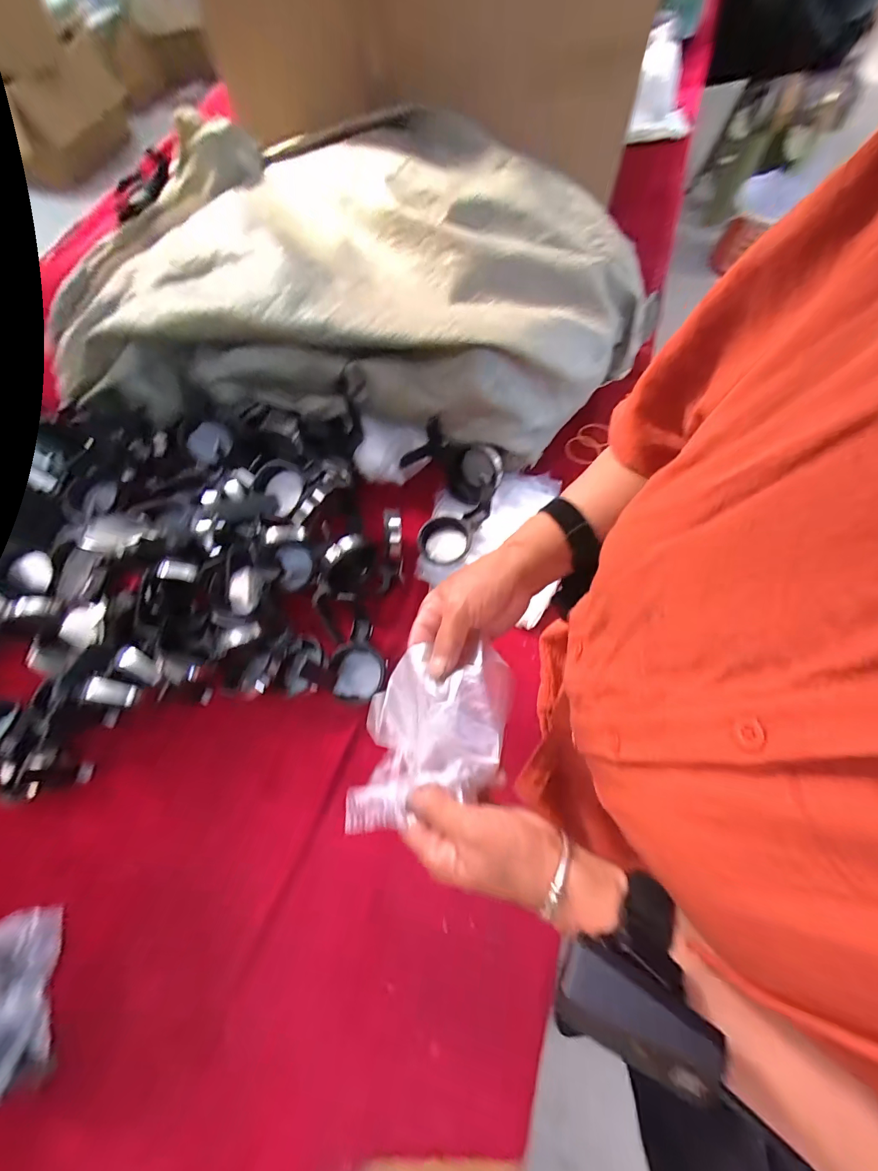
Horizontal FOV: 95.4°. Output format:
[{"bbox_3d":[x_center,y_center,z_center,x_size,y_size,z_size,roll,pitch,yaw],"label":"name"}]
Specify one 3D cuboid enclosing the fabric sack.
[{"bbox_3d":[-0.131,-0.431,0.557,0.801,0.153,0.406,7,69,5],"label":"fabric sack"}]

